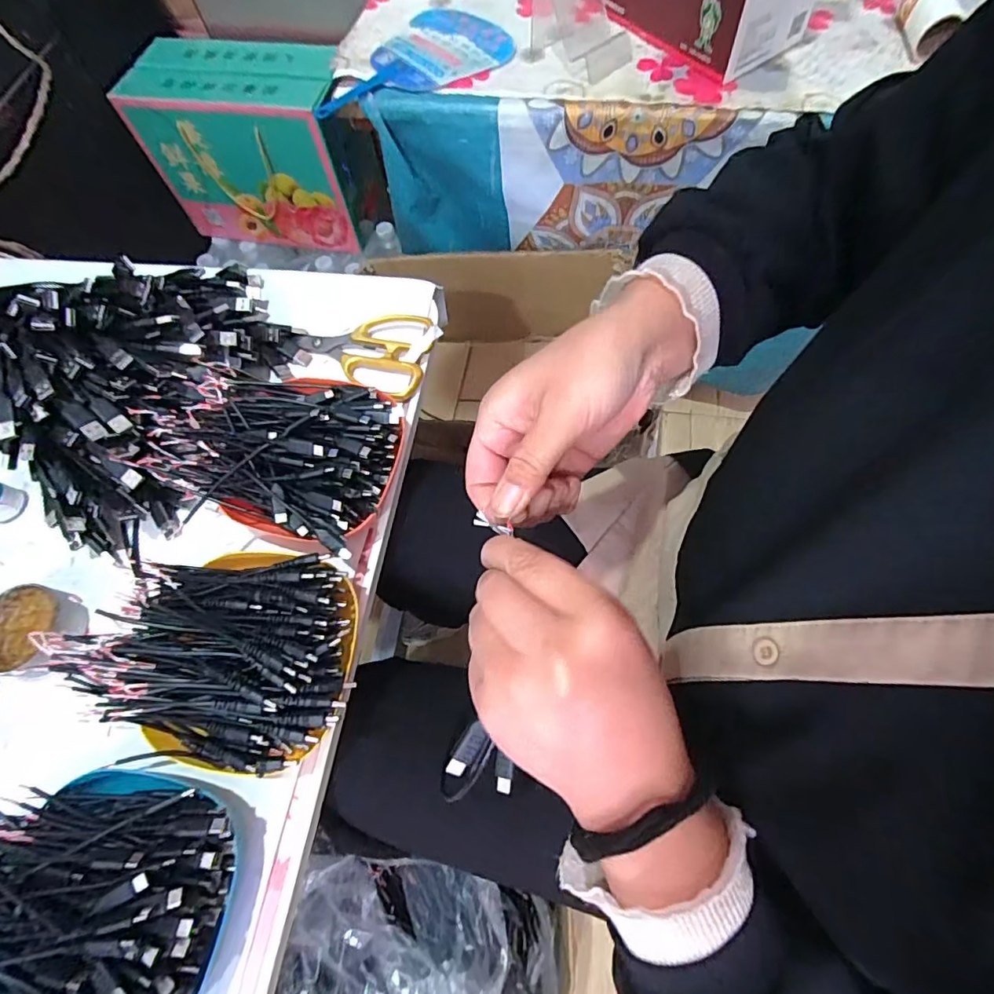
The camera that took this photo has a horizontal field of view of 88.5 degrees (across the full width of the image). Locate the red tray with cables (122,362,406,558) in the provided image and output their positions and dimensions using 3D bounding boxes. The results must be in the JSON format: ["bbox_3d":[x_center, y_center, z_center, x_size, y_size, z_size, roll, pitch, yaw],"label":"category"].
[{"bbox_3d":[-0.177,-0.038,0.401,0.197,0.073,0.135,11,68,7],"label":"red tray with cables"}]

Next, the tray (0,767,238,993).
[{"bbox_3d":[-0.241,0.229,0.286,0.173,0.056,0.129,8,68,6],"label":"tray"}]

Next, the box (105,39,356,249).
[{"bbox_3d":[-0.398,-0.586,0.863,0.325,0.234,0.154,8,68,6],"label":"box"}]

